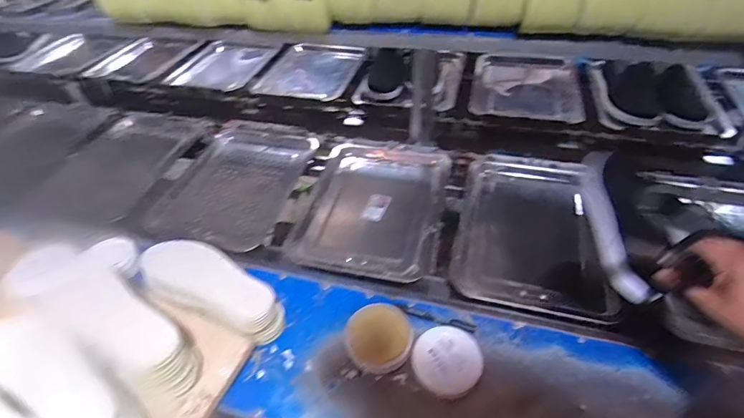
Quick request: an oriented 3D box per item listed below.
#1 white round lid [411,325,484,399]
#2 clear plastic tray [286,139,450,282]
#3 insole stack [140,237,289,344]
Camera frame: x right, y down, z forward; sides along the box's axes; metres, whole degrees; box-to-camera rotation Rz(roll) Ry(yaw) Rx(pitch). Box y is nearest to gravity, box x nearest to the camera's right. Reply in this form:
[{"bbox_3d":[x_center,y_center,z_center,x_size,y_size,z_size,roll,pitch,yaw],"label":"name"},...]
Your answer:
[{"bbox_3d":[0.115,0.230,0.627,0.099,0.028,0.101,-3,47,3],"label":"white round lid"},{"bbox_3d":[-0.004,-0.006,0.846,0.276,0.064,0.367,9,46,13],"label":"clear plastic tray"},{"bbox_3d":[-0.271,0.132,0.690,0.269,0.073,0.092,19,49,22],"label":"insole stack"}]

